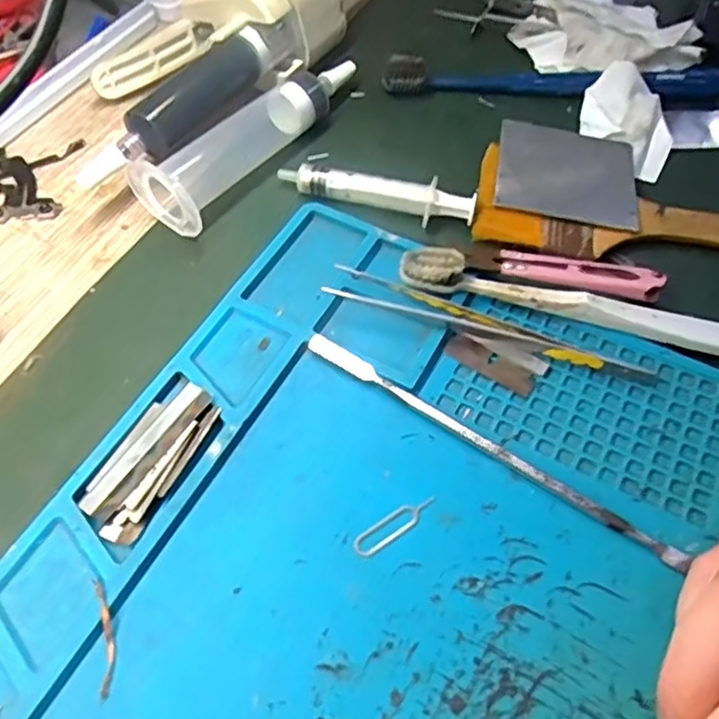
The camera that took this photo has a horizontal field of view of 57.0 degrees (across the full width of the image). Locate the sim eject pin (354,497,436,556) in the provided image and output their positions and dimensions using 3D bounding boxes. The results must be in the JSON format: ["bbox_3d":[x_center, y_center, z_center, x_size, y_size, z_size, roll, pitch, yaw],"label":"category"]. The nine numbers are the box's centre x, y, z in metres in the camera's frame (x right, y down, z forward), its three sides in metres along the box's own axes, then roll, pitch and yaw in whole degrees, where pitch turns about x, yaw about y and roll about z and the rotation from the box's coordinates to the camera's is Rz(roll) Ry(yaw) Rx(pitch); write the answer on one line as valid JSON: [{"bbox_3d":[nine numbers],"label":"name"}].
[{"bbox_3d":[0.012,0.057,0.227,0.032,0.004,0.008,-31,69,-19],"label":"sim eject pin"}]

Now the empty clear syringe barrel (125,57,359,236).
[{"bbox_3d":[-0.047,-0.113,0.322,0.040,0.033,0.135,34,62,19],"label":"empty clear syringe barrel"}]

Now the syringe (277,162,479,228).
[{"bbox_3d":[0.008,-0.078,0.309,0.092,0.013,0.016,12,57,6],"label":"syringe"}]

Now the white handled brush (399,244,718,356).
[{"bbox_3d":[0.107,-0.021,0.270,0.180,0.016,0.017,12,57,6],"label":"white handled brush"}]

